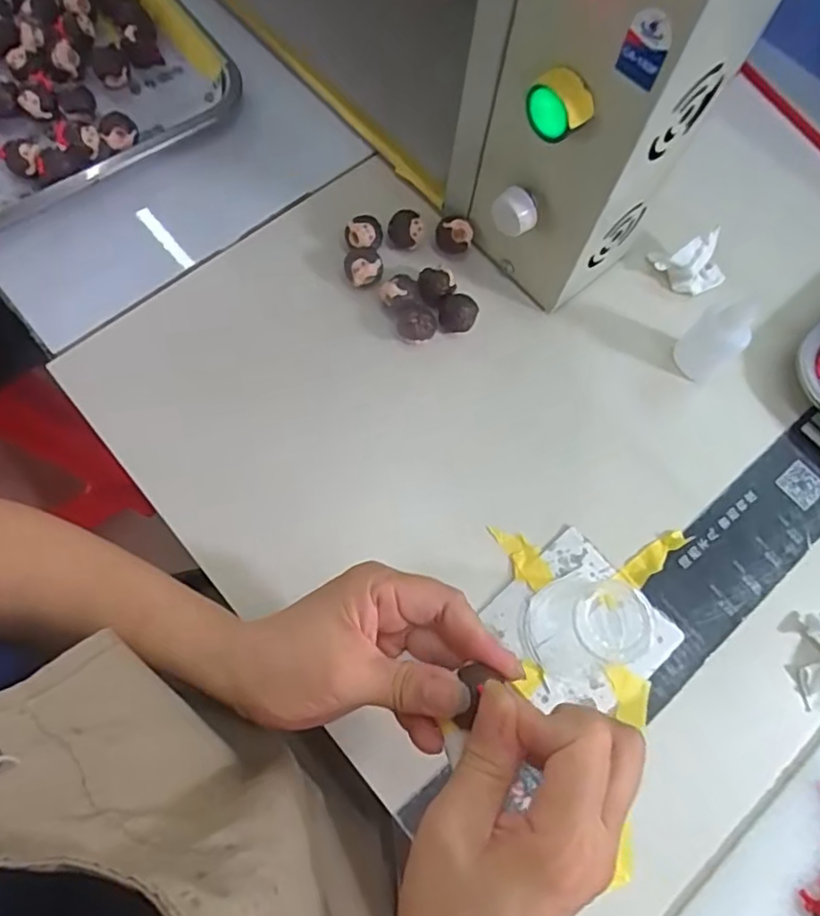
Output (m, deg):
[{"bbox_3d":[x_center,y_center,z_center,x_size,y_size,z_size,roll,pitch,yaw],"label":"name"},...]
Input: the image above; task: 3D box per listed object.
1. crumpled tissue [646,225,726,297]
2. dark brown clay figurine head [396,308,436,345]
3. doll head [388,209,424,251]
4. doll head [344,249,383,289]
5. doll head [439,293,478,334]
[{"bbox_3d":[0.197,-0.135,0.434,0.051,0.029,0.030,-2,70,-3],"label":"crumpled tissue"},{"bbox_3d":[0.004,-0.086,0.408,0.025,0.026,0.019,3,70,-1],"label":"dark brown clay figurine head"},{"bbox_3d":[-0.003,-0.157,0.434,0.024,0.023,0.019,3,70,-1],"label":"doll head"},{"bbox_3d":[-0.032,-0.128,0.420,0.024,0.021,0.020,-24,73,-10],"label":"doll head"},{"bbox_3d":[0.032,-0.096,0.414,0.025,0.020,0.023,1,70,-2],"label":"doll head"}]

